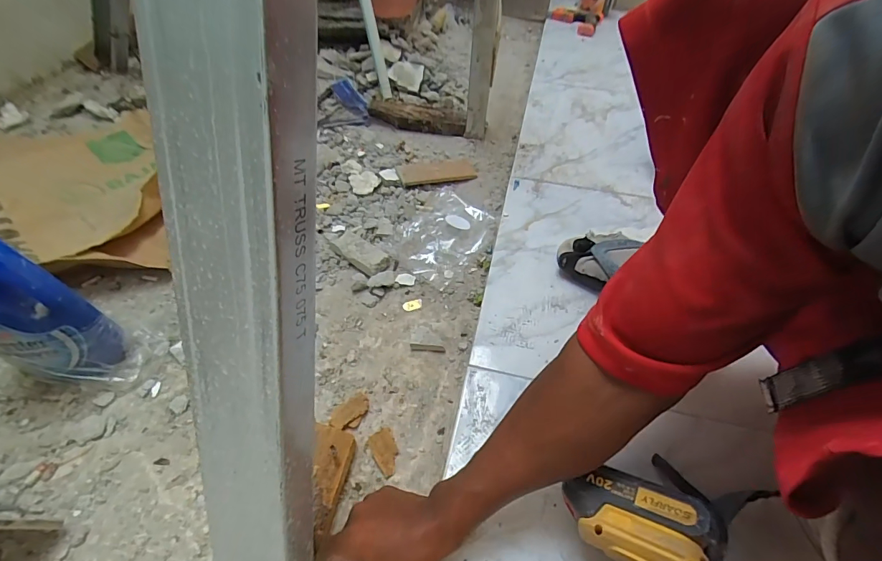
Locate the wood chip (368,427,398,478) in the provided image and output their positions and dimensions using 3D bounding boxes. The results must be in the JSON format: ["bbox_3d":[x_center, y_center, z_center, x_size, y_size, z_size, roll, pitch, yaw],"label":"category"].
[{"bbox_3d":[-0.064,0.195,0.467,0.028,0.006,0.052,-19,54,-13],"label":"wood chip"}]

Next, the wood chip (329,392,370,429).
[{"bbox_3d":[-0.110,0.158,0.496,0.051,0.014,0.027,-32,58,-22],"label":"wood chip"}]

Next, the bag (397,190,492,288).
[{"bbox_3d":[0.002,-0.078,0.680,0.129,0.023,0.174,29,58,21],"label":"bag"}]

